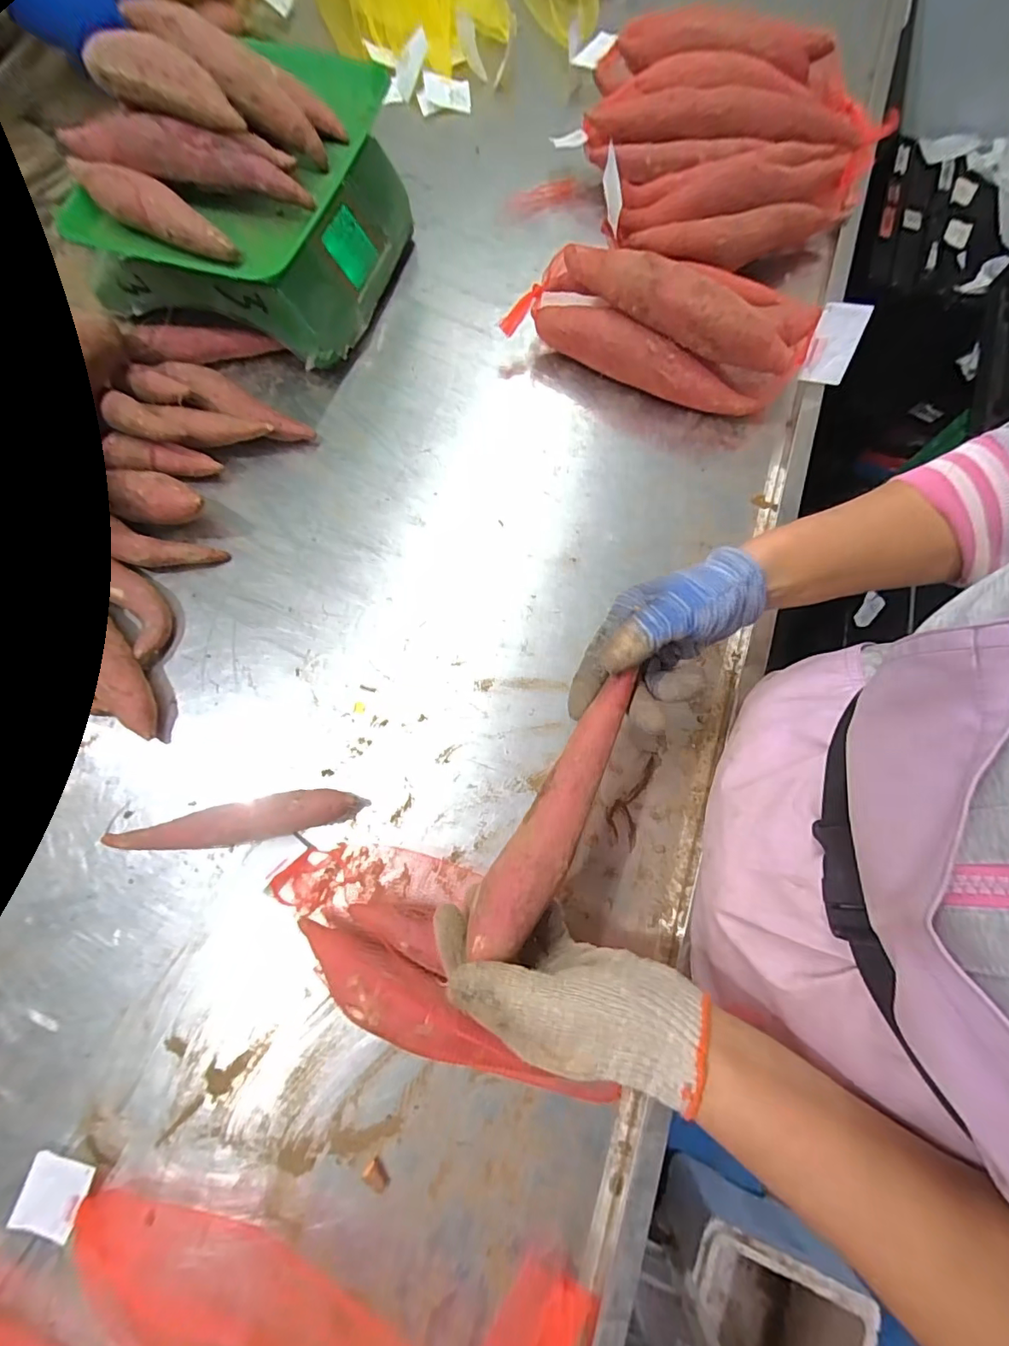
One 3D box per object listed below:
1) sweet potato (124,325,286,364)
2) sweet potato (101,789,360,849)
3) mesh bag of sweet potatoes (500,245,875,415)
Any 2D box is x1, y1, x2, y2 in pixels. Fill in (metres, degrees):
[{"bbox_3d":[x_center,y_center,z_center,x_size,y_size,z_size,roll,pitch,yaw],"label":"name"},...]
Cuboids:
[{"bbox_3d":[-0.290,-0.321,0.491,0.133,0.027,0.025,-12,74,-17],"label":"sweet potato"},{"bbox_3d":[-0.209,0.117,0.389,0.183,0.035,0.029,-11,74,-4],"label":"sweet potato"},{"bbox_3d":[0.173,-0.345,0.494,0.317,0.093,0.123,25,75,7],"label":"mesh bag of sweet potatoes"}]

